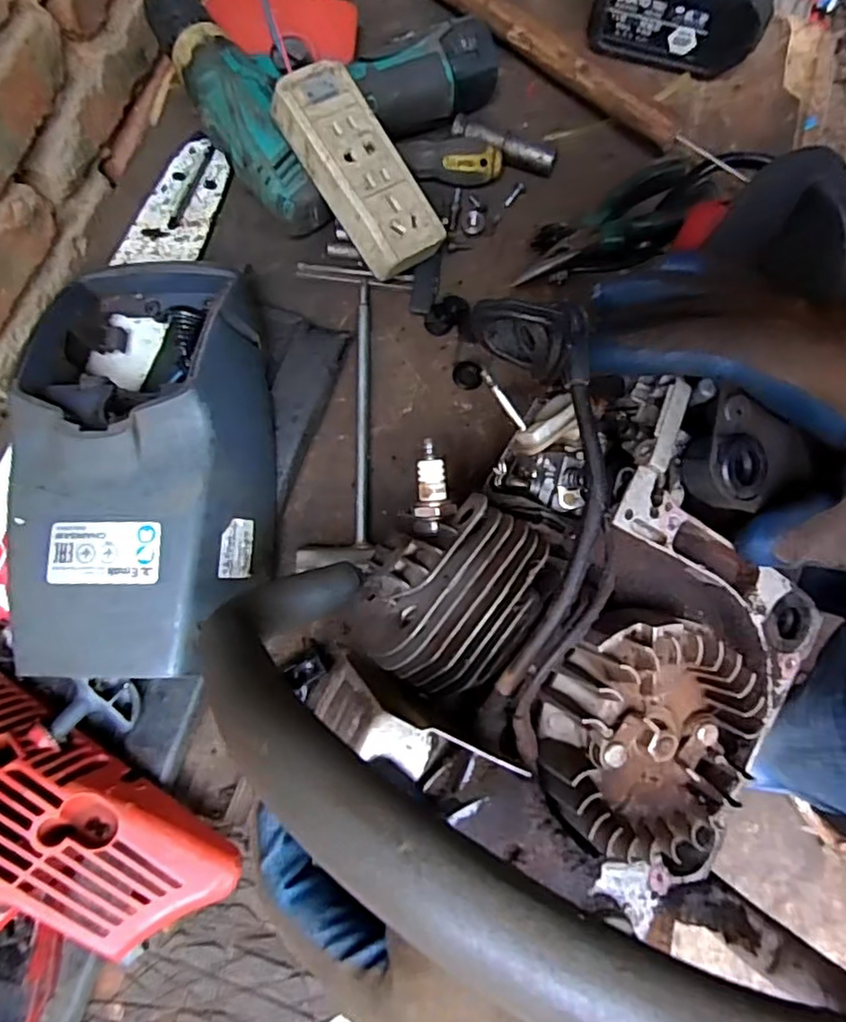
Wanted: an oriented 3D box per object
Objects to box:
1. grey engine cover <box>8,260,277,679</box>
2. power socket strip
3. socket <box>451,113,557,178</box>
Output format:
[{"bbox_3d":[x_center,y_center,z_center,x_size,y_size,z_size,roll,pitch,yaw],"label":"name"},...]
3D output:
[{"bbox_3d":[-0.148,-0.037,0.351,0.126,0.071,0.250,-7,76,-3],"label":"grey engine cover"},{"bbox_3d":[-0.040,-0.219,0.407,0.056,0.021,0.128,-36,101,-10],"label":"power socket strip"},{"bbox_3d":[0.059,-0.266,0.459,0.078,0.012,0.018,25,76,5],"label":"socket"}]

